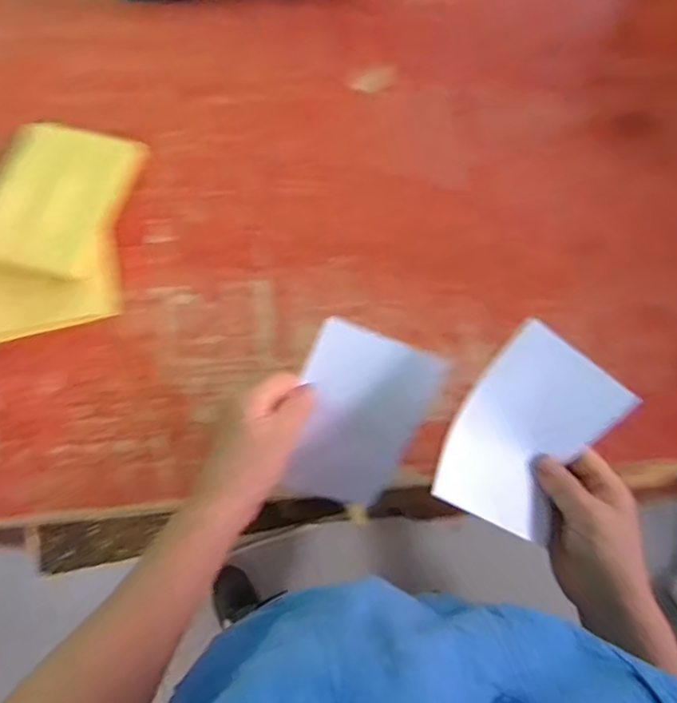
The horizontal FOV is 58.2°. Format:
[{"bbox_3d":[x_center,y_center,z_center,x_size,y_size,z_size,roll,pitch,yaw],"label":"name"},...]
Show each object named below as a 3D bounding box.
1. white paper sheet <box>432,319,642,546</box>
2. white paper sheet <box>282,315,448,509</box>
[{"bbox_3d":[0.142,0.063,0.459,0.107,0.031,0.139,34,90,-15],"label":"white paper sheet"},{"bbox_3d":[0.014,0.056,0.507,0.106,0.010,0.145,21,103,-11],"label":"white paper sheet"}]

